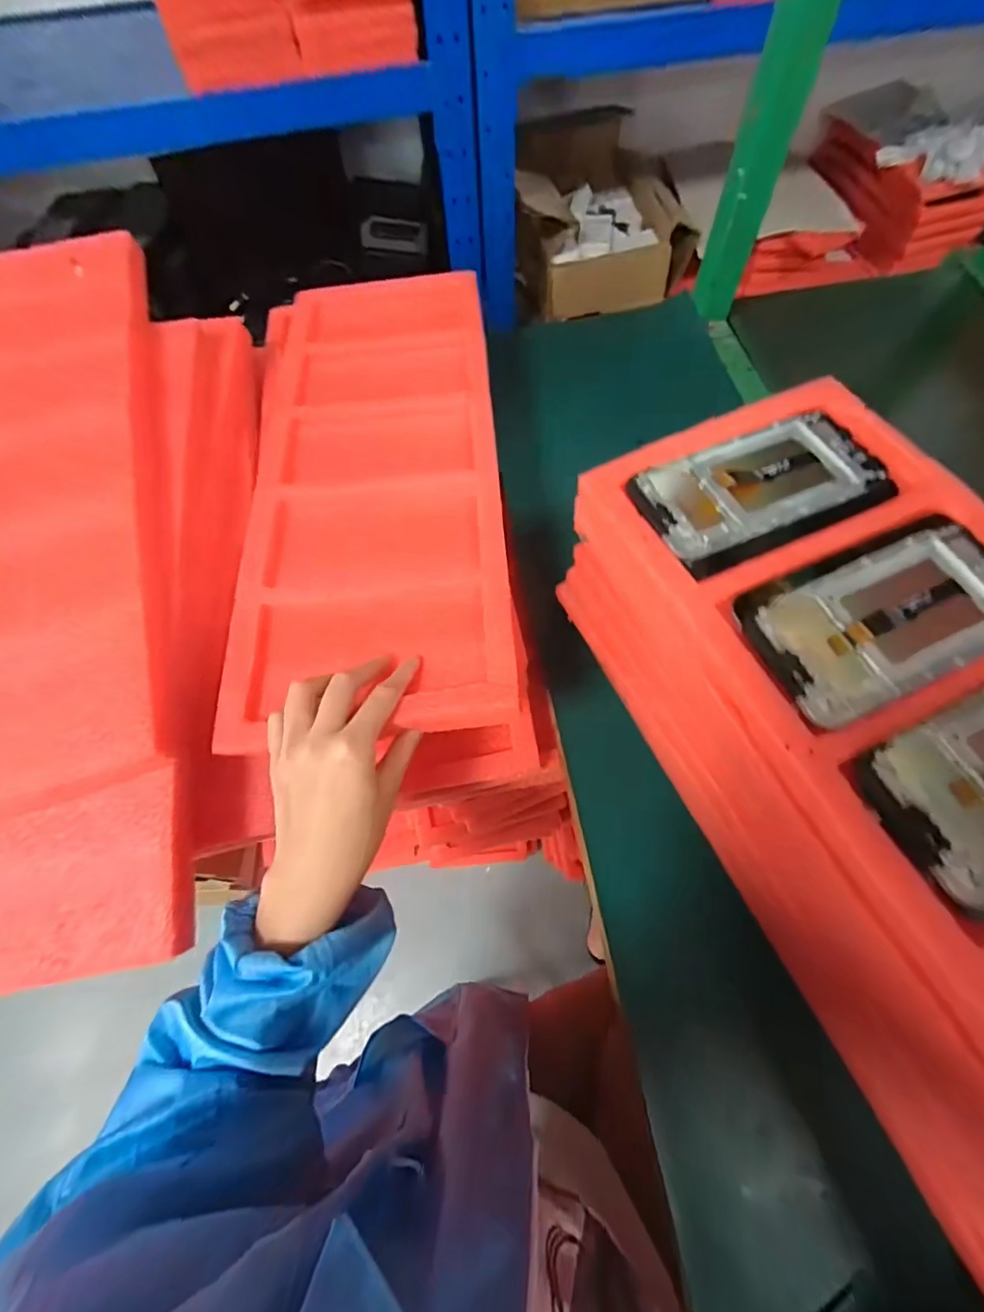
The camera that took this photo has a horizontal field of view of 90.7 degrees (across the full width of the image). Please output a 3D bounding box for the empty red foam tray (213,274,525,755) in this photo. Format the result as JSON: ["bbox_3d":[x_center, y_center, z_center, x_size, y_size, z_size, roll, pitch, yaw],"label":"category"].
[{"bbox_3d":[-0.102,-0.173,0.432,0.207,0.034,0.521,-6,63,-1],"label":"empty red foam tray"}]

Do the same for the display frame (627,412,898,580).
[{"bbox_3d":[0.177,-0.110,0.320,0.159,0.009,0.085,-23,65,-9],"label":"display frame"}]

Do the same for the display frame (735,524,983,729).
[{"bbox_3d":[0.227,-0.025,0.273,0.161,0.007,0.079,-21,65,-8],"label":"display frame"}]

